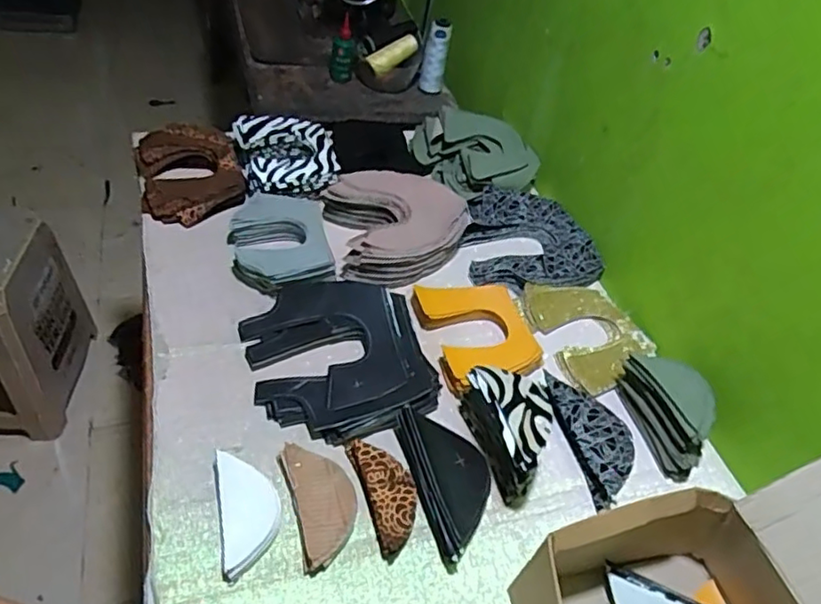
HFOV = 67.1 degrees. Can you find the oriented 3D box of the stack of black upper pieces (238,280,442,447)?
[{"bbox_3d":[-0.082,0.056,0.700,0.190,0.029,0.210,-8,49,-21],"label":"stack of black upper pieces"}]

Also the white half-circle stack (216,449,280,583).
[{"bbox_3d":[-0.147,0.189,0.564,0.052,0.016,0.109,-5,48,-18],"label":"white half-circle stack"}]

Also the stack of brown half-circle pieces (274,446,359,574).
[{"bbox_3d":[-0.084,0.186,0.583,0.059,0.016,0.116,-9,49,-22],"label":"stack of brown half-circle pieces"}]

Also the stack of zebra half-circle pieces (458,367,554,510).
[{"bbox_3d":[0.106,0.128,0.636,0.064,0.067,0.124,-9,48,-19],"label":"stack of zebra half-circle pieces"}]

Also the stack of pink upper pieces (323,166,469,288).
[{"bbox_3d":[-0.015,-0.109,0.857,0.182,0.056,0.180,-5,48,-19],"label":"stack of pink upper pieces"}]

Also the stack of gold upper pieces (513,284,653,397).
[{"bbox_3d":[0.229,0.034,0.801,0.134,0.025,0.164,-16,52,-27],"label":"stack of gold upper pieces"}]

